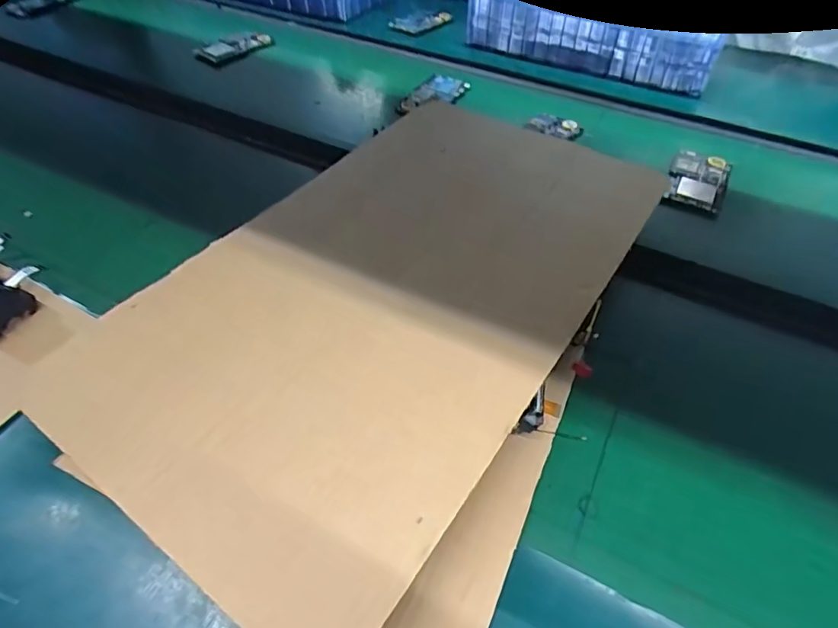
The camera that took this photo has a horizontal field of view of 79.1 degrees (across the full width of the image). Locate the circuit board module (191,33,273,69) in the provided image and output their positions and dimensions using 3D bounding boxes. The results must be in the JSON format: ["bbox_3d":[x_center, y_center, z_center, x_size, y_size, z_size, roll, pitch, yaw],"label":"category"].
[{"bbox_3d":[-0.278,-0.410,0.776,0.053,0.018,0.129,25,53,21],"label":"circuit board module"}]

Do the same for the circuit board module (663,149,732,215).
[{"bbox_3d":[0.335,-0.163,0.606,0.065,0.012,0.123,23,53,17],"label":"circuit board module"}]

